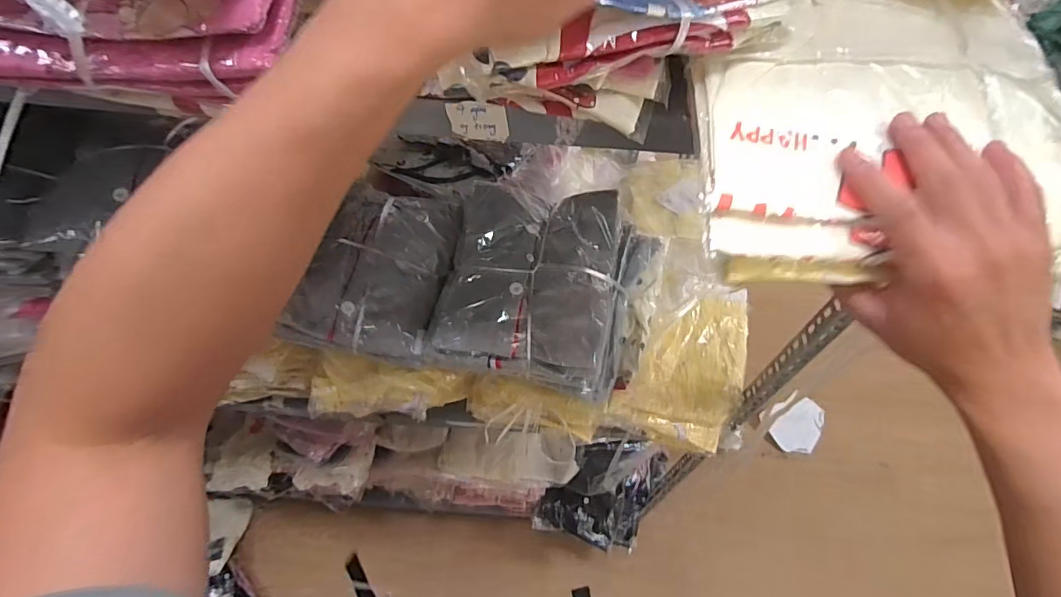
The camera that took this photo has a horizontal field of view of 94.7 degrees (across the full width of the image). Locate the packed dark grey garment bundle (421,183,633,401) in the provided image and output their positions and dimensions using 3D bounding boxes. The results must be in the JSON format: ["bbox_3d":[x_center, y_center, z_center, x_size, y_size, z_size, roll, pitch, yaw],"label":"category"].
[{"bbox_3d":[0.007,-0.017,0.682,0.258,0.120,0.253,10,55,3],"label":"packed dark grey garment bundle"}]

